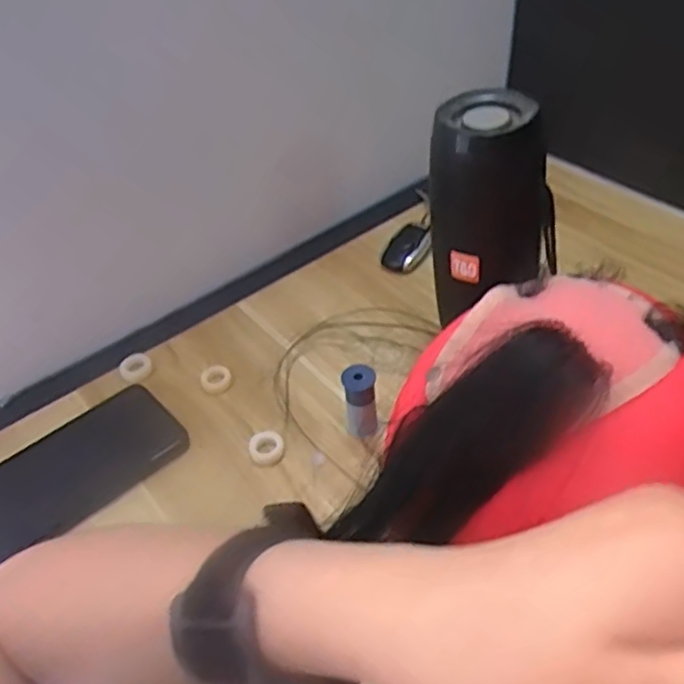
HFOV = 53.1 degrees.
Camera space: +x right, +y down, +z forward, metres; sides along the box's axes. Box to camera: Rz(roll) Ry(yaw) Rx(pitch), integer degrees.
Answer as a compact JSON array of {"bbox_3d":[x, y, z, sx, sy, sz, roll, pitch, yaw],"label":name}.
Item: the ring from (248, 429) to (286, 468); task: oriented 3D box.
[{"bbox_3d":[-0.050,0.069,0.452,0.023,0.005,0.028,-8,43,-1],"label":"ring"}]

